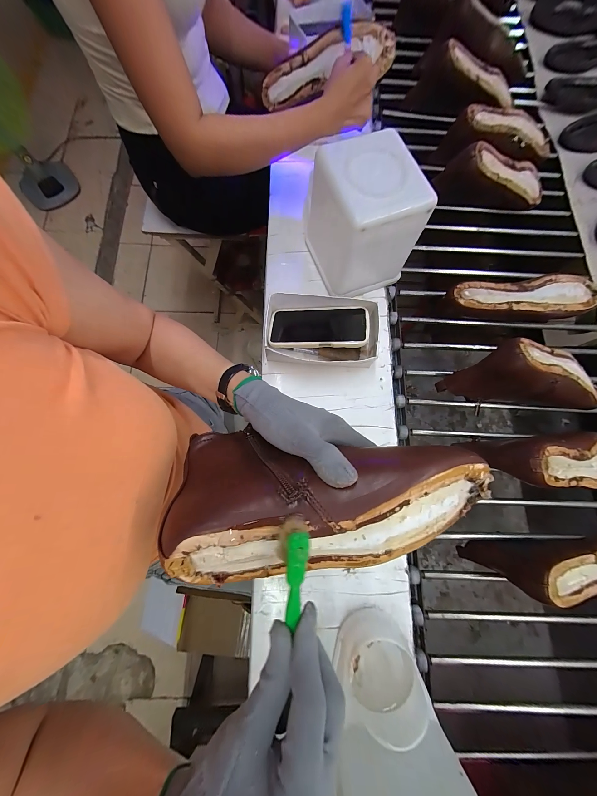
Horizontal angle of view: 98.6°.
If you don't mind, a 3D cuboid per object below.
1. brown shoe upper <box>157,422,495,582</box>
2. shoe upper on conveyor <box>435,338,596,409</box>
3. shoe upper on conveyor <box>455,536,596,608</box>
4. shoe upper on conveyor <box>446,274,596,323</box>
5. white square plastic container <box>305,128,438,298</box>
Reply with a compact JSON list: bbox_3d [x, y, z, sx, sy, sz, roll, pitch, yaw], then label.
[{"bbox_3d":[0.018,0.082,0.212,0.261,0.094,0.109,0,77,1],"label":"brown shoe upper"},{"bbox_3d":[0.408,-0.039,0.446,0.268,0.119,0.078,5,77,0],"label":"shoe upper on conveyor"},{"bbox_3d":[0.425,0.255,0.410,0.246,0.121,0.078,-1,77,-1],"label":"shoe upper on conveyor"},{"bbox_3d":[0.417,-0.179,0.502,0.255,0.081,0.080,0,77,-1],"label":"shoe upper on conveyor"},{"bbox_3d":[0.102,-0.283,0.423,0.130,0.157,0.146,-24,79,-6],"label":"white square plastic container"}]

